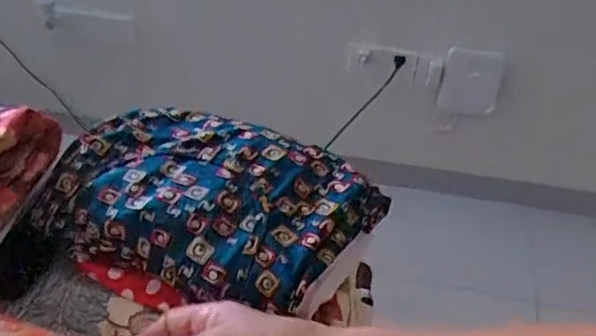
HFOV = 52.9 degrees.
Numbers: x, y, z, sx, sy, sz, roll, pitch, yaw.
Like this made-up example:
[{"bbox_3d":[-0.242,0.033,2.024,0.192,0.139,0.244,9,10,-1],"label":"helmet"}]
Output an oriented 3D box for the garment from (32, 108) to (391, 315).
[{"bbox_3d":[-0.073,0.023,0.510,0.254,0.057,0.163,17,47,20],"label":"garment"}]

